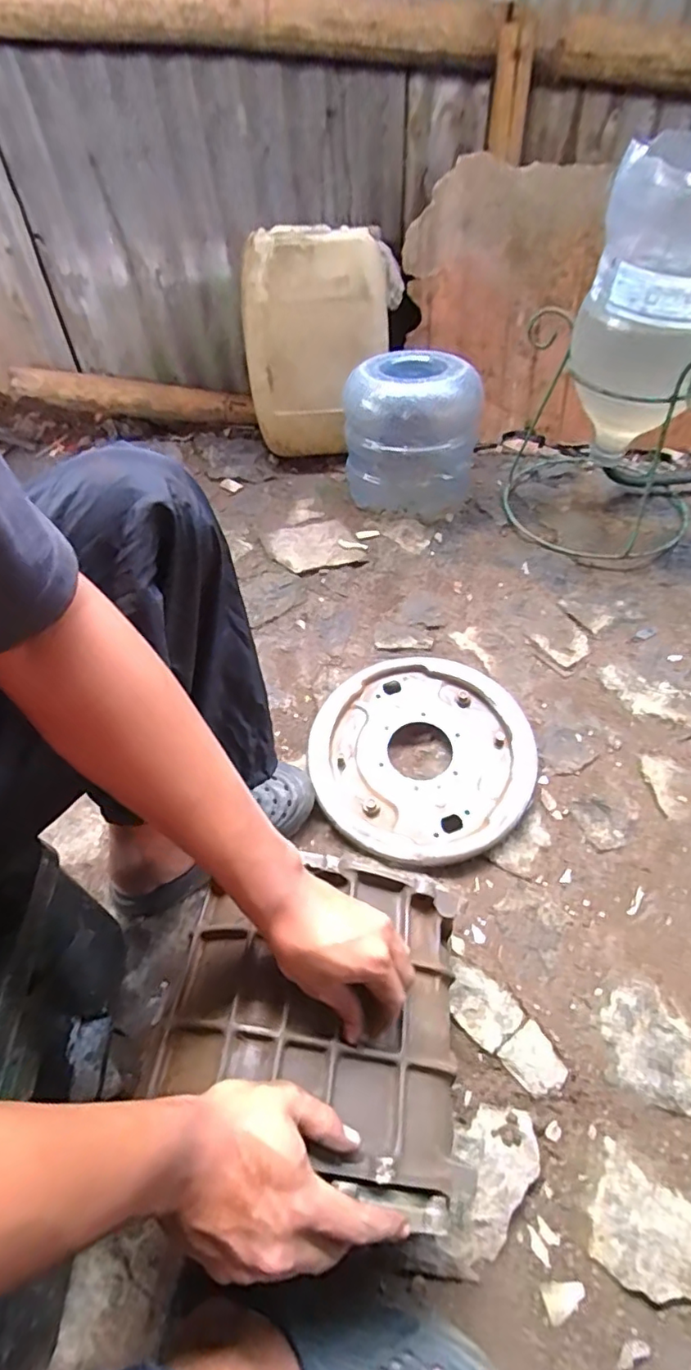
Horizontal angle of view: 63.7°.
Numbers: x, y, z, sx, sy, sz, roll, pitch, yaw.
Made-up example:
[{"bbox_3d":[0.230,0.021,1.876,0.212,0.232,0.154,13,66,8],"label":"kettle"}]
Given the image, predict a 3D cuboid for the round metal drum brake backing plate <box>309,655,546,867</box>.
[{"bbox_3d":[0.104,0.097,0.782,0.298,0.054,0.297,-1,52,2],"label":"round metal drum brake backing plate"}]

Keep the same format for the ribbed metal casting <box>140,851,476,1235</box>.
[{"bbox_3d":[-0.025,0.265,0.464,0.239,0.076,0.235,4,52,6],"label":"ribbed metal casting"}]

